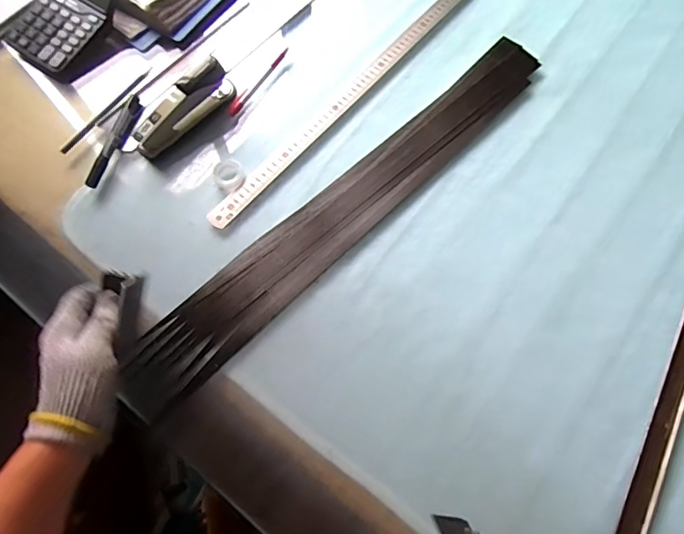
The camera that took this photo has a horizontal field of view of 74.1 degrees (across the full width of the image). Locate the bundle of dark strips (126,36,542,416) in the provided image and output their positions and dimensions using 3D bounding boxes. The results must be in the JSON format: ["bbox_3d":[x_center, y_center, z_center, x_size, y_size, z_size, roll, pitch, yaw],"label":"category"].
[{"bbox_3d":[0.015,-0.083,0.555,0.657,0.016,0.082,-42,74,-14],"label":"bundle of dark strips"}]

